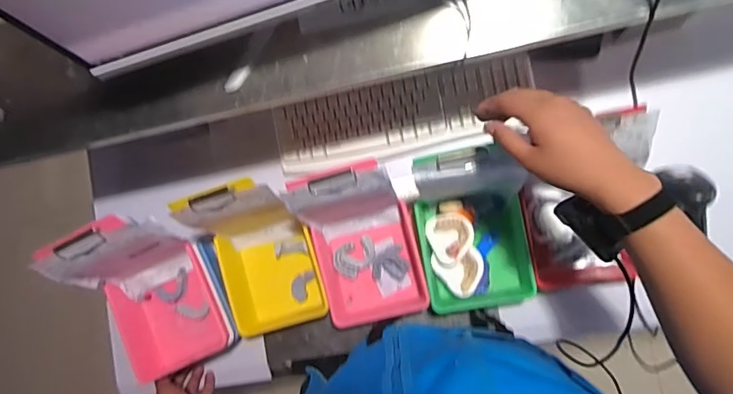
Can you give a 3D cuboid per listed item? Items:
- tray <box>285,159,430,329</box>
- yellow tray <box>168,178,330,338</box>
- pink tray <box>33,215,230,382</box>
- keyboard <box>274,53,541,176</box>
[{"bbox_3d":[-0.013,0.078,0.682,0.141,0.187,0.217,-14,85,8],"label":"tray"},{"bbox_3d":[-0.163,0.104,0.704,0.168,0.178,0.232,-10,86,8],"label":"yellow tray"},{"bbox_3d":[-0.327,0.153,0.667,0.158,0.169,0.216,-26,84,7],"label":"pink tray"},{"bbox_3d":[0.056,-0.127,0.751,0.407,0.013,0.130,-13,85,8],"label":"keyboard"}]

